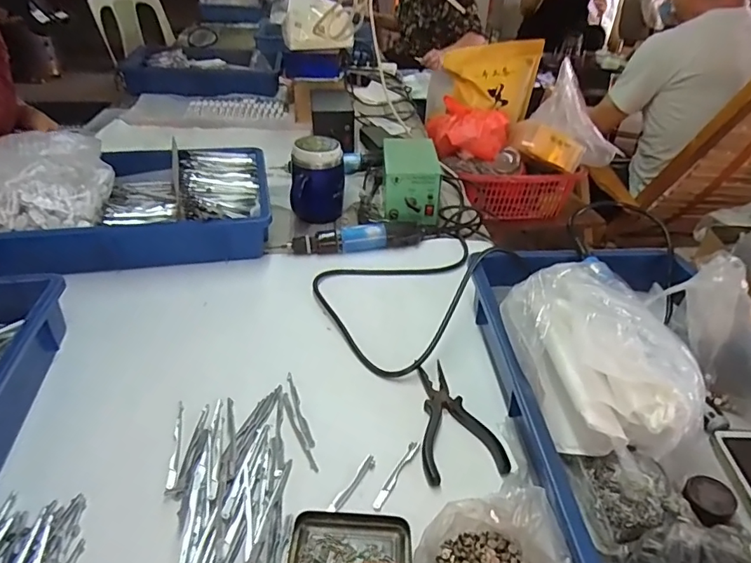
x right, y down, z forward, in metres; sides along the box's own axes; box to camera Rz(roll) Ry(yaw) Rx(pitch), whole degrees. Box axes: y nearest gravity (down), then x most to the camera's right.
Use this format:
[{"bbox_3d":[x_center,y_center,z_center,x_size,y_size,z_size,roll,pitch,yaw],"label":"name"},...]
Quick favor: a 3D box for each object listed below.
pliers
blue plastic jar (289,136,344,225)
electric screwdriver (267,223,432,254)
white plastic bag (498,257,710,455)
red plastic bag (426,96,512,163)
[{"bbox_3d":[0.077,0.138,0.521,0.079,0.008,0.142,-5,36,-9],"label":"pliers"},{"bbox_3d":[-0.093,-0.159,0.823,0.083,0.122,0.095,0,36,-1],"label":"blue plastic jar"},{"bbox_3d":[-0.032,-0.067,0.776,0.243,0.037,0.035,-4,36,-7],"label":"electric screwdriver"},{"bbox_3d":[0.204,0.075,0.481,0.131,0.102,0.175,-7,37,-11],"label":"white plastic bag"},{"bbox_3d":[0.190,-0.313,1.045,0.165,0.086,0.136,6,36,7],"label":"red plastic bag"}]

